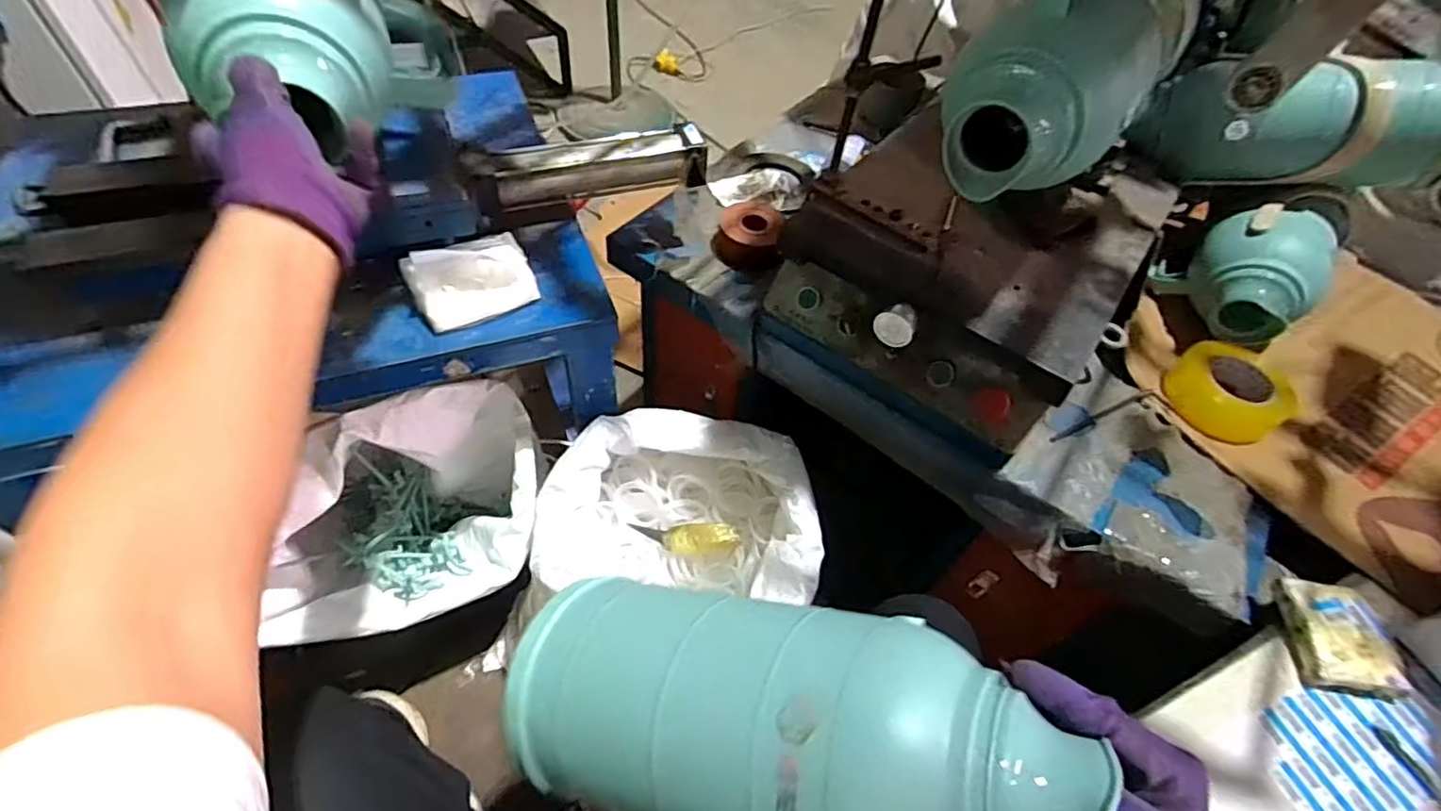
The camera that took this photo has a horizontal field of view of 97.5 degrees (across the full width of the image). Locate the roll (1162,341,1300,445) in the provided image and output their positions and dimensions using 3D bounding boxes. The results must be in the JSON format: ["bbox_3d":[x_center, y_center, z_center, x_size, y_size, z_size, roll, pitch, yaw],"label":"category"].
[{"bbox_3d":[0.641,-0.019,0.795,0.139,0.047,0.128,3,53,-4],"label":"roll"}]

